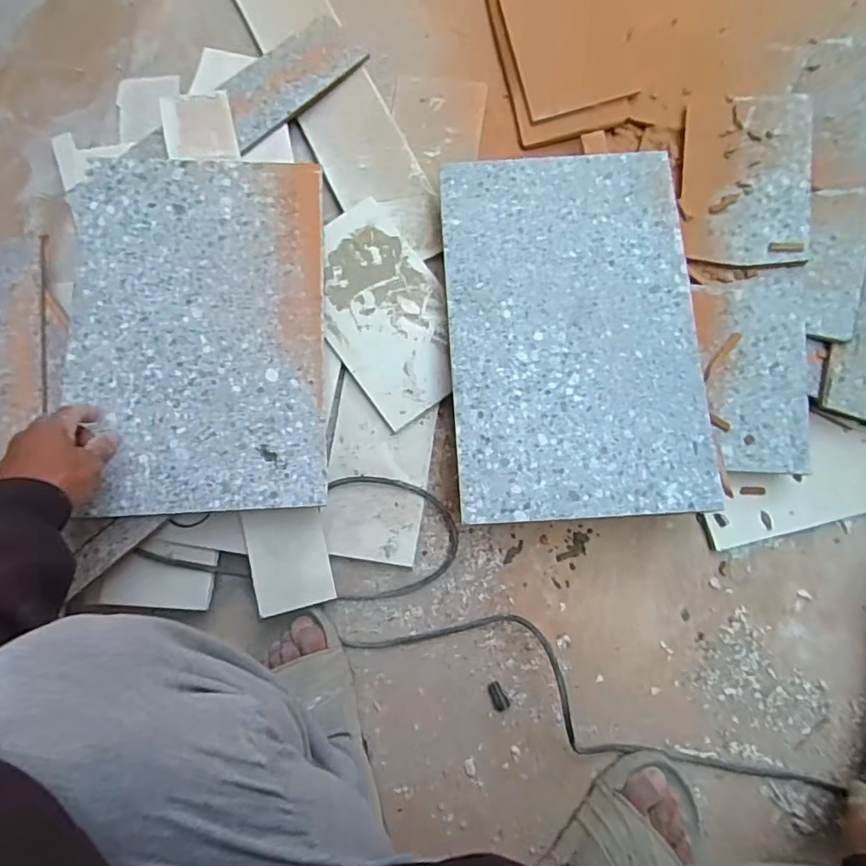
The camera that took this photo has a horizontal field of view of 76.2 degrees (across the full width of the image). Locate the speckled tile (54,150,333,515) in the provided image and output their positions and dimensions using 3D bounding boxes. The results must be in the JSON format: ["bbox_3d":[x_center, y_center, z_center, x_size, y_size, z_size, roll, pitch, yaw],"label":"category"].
[{"bbox_3d":[-0.240,-0.115,0.573,0.247,0.005,0.388,-2,76,-8],"label":"speckled tile"}]

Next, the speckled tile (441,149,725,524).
[{"bbox_3d":[0.144,-0.110,0.572,0.253,0.011,0.385,-4,80,2],"label":"speckled tile"}]

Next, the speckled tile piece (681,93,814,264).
[{"bbox_3d":[0.343,-0.279,0.604,0.124,0.012,0.190,2,83,17],"label":"speckled tile piece"}]

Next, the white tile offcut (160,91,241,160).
[{"bbox_3d":[-0.270,-0.351,0.638,0.077,0.009,0.079,-13,88,-13],"label":"white tile offcut"}]

